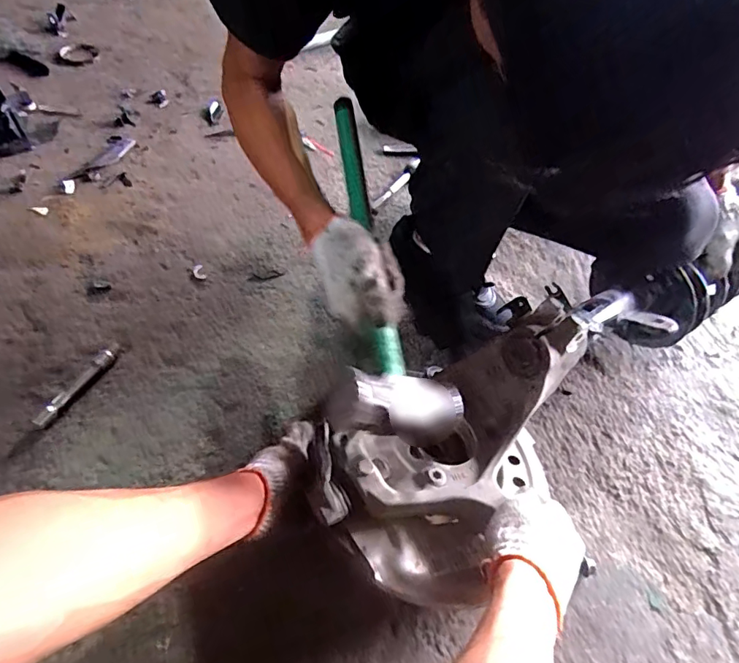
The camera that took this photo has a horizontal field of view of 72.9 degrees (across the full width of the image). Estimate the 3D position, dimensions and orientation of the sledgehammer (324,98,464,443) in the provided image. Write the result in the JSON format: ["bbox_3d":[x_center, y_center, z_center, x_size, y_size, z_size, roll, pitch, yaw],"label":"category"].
[{"bbox_3d":[-0.004,-0.075,0.490,0.124,0.059,0.380,-7,67,-11],"label":"sledgehammer"}]

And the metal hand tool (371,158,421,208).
[{"bbox_3d":[0.052,-0.278,0.941,0.020,0.014,0.153,32,67,20],"label":"metal hand tool"}]

